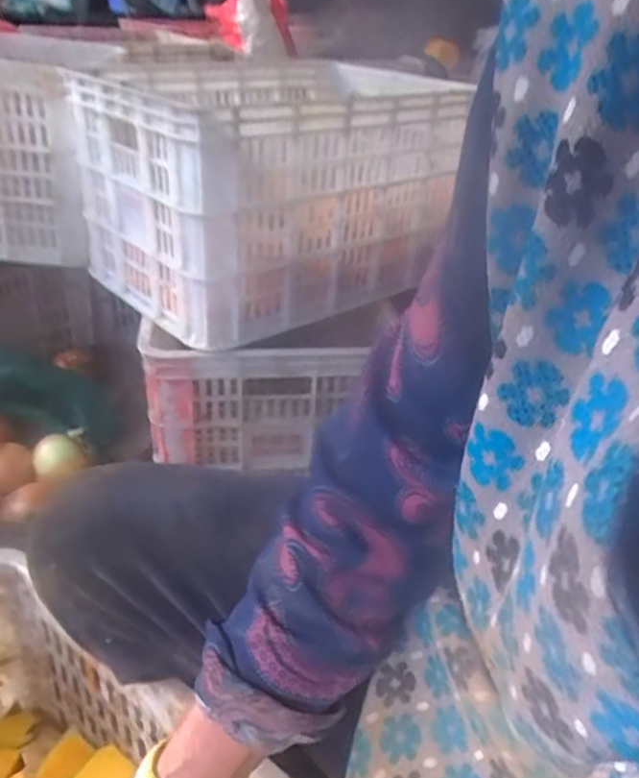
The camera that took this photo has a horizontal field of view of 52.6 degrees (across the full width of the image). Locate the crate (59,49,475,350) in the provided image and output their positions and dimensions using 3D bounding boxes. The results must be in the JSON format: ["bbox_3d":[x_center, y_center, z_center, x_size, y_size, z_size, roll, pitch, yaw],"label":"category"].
[{"bbox_3d":[-0.077,-0.301,0.961,0.494,0.281,0.372,-21,40,-37],"label":"crate"}]

